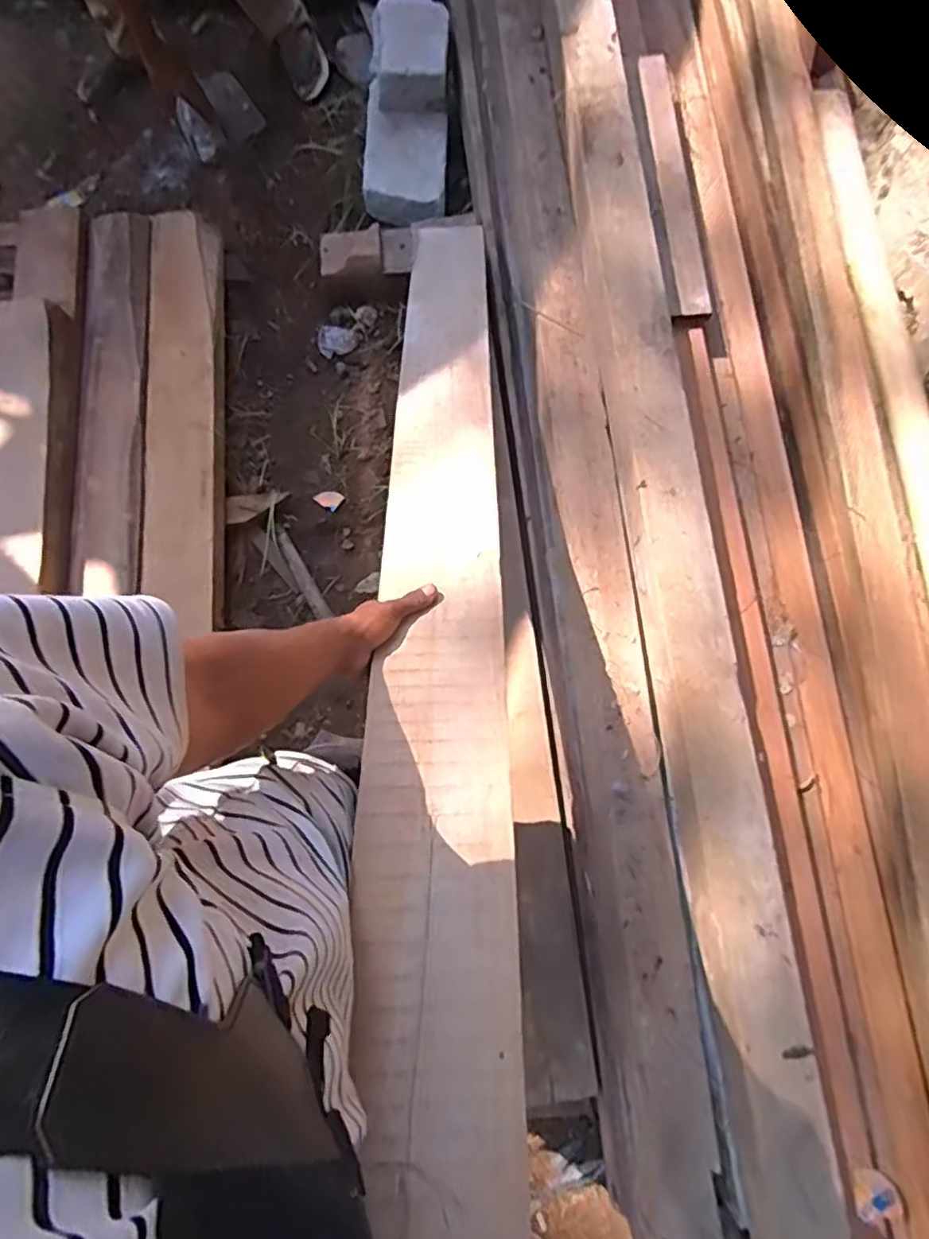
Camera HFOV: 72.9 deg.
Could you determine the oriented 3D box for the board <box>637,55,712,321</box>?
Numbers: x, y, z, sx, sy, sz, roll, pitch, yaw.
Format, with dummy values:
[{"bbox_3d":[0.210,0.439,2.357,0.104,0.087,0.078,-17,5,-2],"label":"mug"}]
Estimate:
[{"bbox_3d":[0.377,-0.798,1.145,0.075,0.027,0.552,-3,80,-1],"label":"board"}]

